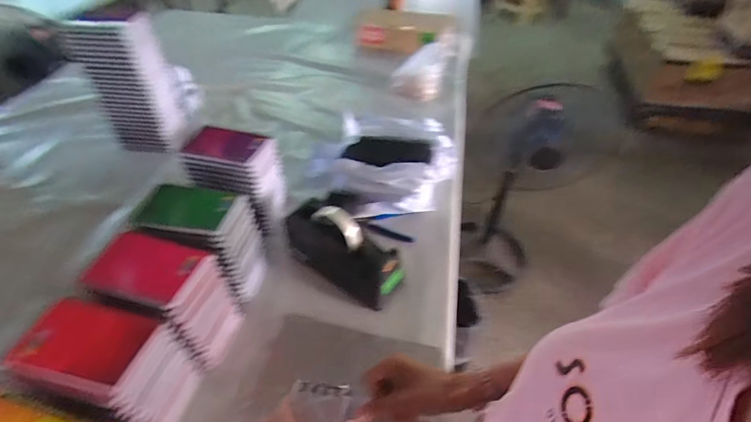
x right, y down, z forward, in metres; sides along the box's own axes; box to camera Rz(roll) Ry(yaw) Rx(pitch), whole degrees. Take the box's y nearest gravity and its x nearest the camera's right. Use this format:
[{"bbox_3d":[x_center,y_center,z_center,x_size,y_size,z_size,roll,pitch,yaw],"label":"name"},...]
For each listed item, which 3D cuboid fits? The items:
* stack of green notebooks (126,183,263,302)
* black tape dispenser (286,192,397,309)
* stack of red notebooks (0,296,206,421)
[{"bbox_3d":[-0.259,0.050,0.624,0.143,0.169,0.099,11,45,9],"label":"stack of green notebooks"},{"bbox_3d":[-0.055,0.053,0.649,0.203,0.141,0.074,27,50,24],"label":"black tape dispenser"},{"bbox_3d":[-0.310,0.194,0.477,0.133,0.157,0.098,9,45,8],"label":"stack of red notebooks"}]

